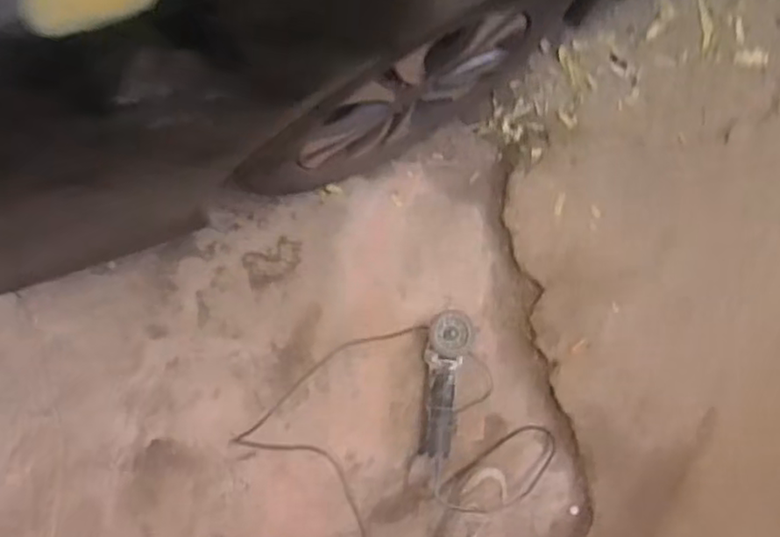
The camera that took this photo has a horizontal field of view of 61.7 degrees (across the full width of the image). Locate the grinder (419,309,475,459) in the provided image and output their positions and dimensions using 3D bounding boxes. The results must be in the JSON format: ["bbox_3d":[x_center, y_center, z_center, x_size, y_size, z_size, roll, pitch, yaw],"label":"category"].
[{"bbox_3d":[0.115,0.238,1.343,0.087,0.109,0.290,5,83,-6],"label":"grinder"}]

